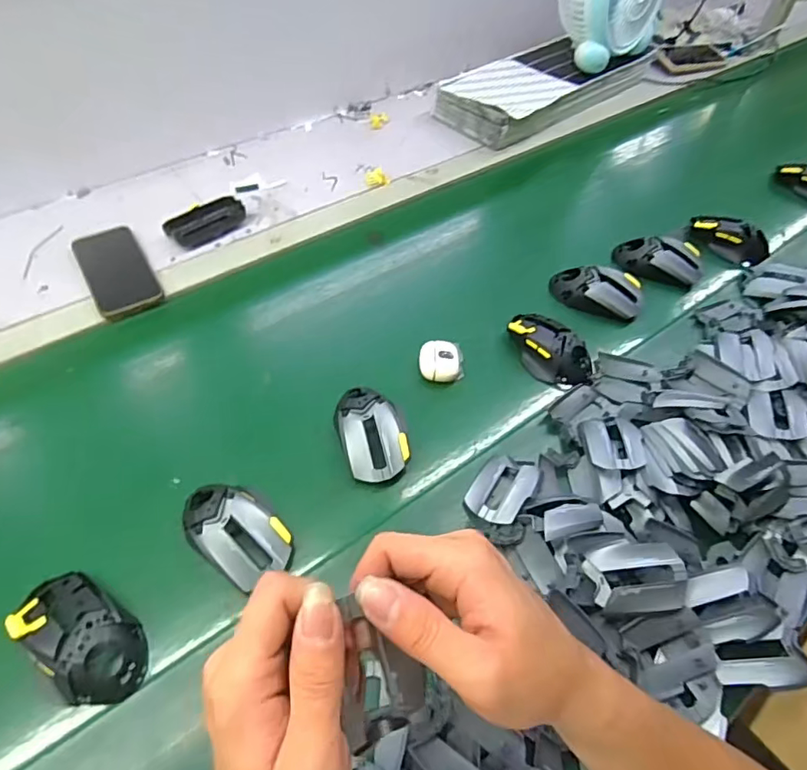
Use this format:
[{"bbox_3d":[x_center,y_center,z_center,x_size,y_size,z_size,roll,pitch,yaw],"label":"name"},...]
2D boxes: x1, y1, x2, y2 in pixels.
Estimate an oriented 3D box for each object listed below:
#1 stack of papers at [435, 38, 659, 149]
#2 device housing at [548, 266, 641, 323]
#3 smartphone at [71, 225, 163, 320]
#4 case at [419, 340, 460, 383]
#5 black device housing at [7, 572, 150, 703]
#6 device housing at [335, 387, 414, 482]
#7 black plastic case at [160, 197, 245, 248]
[{"bbox_3d":[0.273,-0.568,1.013,0.434,0.072,0.179,-32,62,-25],"label":"stack of papers"},{"bbox_3d":[0.256,-0.126,0.715,0.113,0.043,0.053,16,54,8],"label":"device housing"},{"bbox_3d":[-0.375,-0.154,0.698,0.077,0.009,0.162,-26,59,-21],"label":"smartphone"},{"bbox_3d":[0.042,-0.028,0.626,0.045,0.021,0.051,1,53,-3],"label":"case"},{"bbox_3d":[-0.259,0.202,0.429,0.116,0.027,0.064,31,57,17],"label":"black device housing"},{"bbox_3d":[-0.032,0.045,0.560,0.069,0.029,0.111,-13,55,-13],"label":"device housing"},{"bbox_3d":[-0.274,-0.227,0.749,0.050,0.023,0.105,39,60,22],"label":"black plastic case"}]

